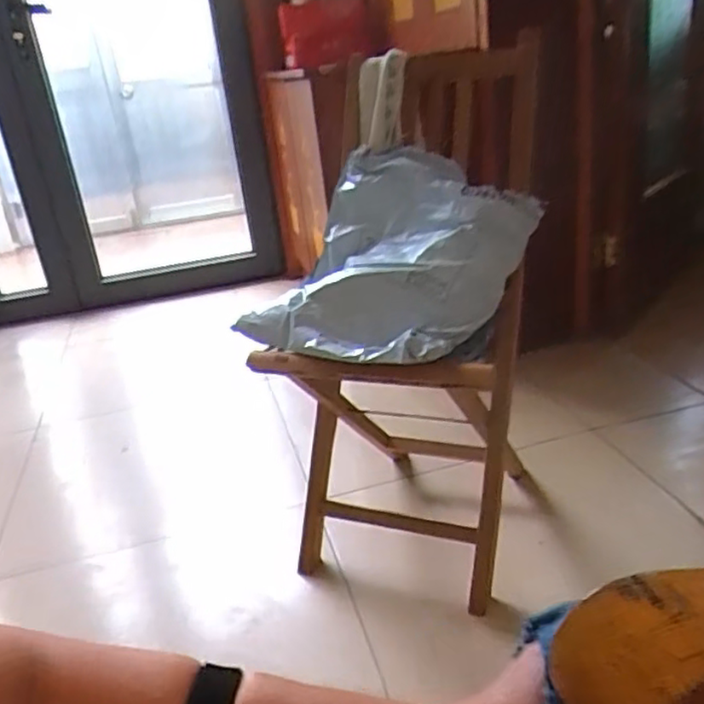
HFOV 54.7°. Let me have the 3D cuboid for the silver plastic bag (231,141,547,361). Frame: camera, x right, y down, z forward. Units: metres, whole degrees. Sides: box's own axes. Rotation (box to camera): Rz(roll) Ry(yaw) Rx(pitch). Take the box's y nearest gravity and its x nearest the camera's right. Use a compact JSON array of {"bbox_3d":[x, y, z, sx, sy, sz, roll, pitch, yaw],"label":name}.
[{"bbox_3d":[0.060,-0.132,1.039,0.358,0.120,0.386,21,71,30],"label":"silver plastic bag"}]

